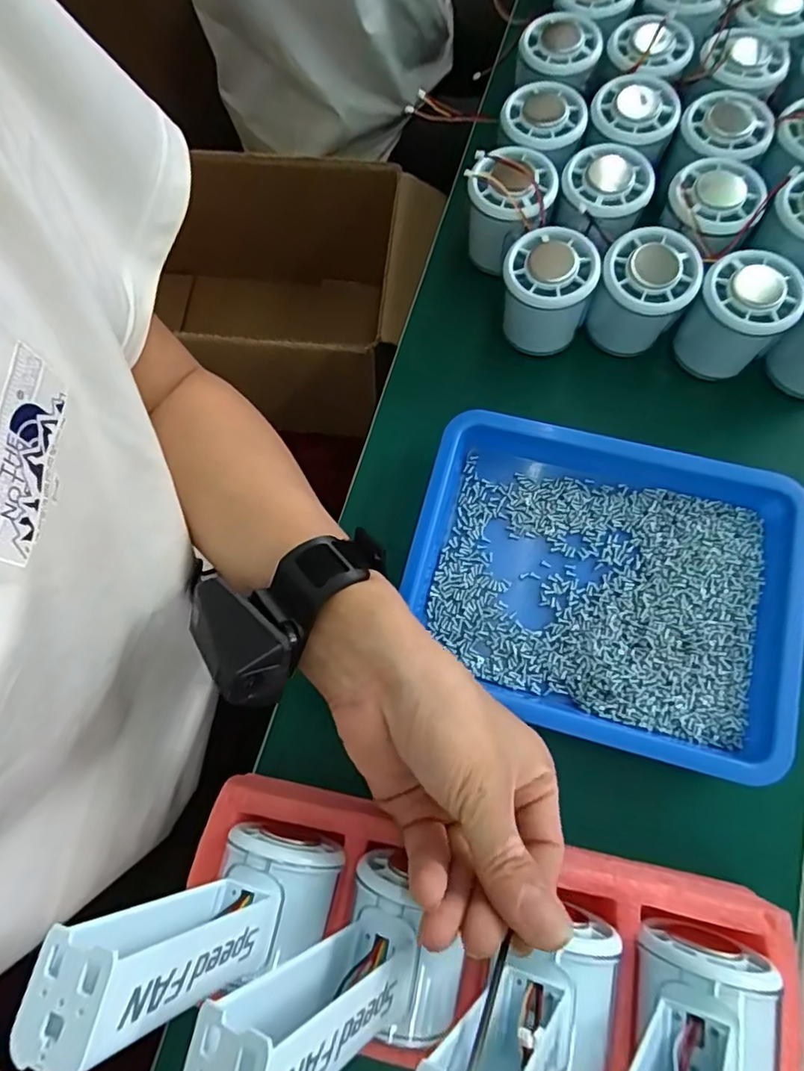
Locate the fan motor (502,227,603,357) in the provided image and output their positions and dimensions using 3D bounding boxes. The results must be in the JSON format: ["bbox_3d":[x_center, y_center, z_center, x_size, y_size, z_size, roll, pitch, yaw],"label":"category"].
[{"bbox_3d":[0.091,-0.153,0.362,0.054,0.065,0.051,18,76,7],"label":"fan motor"}]

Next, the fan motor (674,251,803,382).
[{"bbox_3d":[0.210,-0.137,0.352,0.054,0.063,0.048,41,80,12],"label":"fan motor"}]

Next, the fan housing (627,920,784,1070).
[{"bbox_3d":[0.098,0.191,0.191,0.049,0.116,0.055,-5,71,34],"label":"fan housing"}]

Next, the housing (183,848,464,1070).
[{"bbox_3d":[-0.020,0.163,0.207,0.048,0.136,0.056,1,73,27],"label":"housing"}]

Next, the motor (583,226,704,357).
[{"bbox_3d":[0.152,-0.153,0.358,0.054,0.064,0.051,-1,74,2],"label":"motor"}]

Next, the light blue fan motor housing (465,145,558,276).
[{"bbox_3d":[0.075,-0.224,0.382,0.053,0.067,0.055,33,78,10],"label":"light blue fan motor housing"}]

